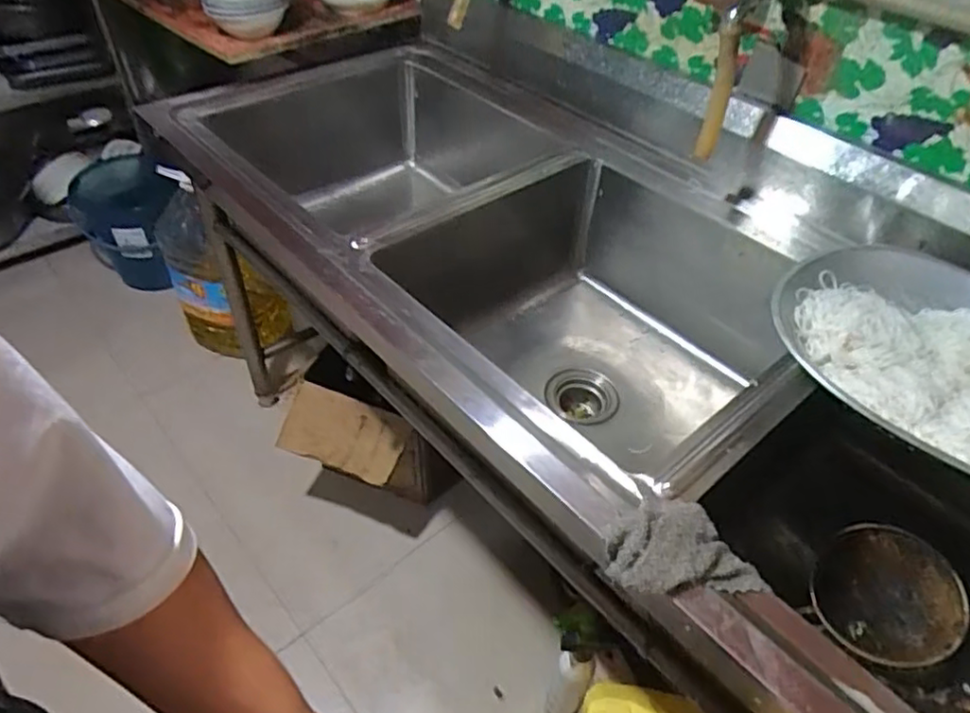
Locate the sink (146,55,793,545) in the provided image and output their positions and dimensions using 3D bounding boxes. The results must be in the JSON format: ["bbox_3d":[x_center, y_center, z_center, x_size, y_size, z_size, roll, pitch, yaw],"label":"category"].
[{"bbox_3d":[-0.034,-0.187,1.095,0.616,0.281,1.149,-31,54,-29],"label":"sink"}]

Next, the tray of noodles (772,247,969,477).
[{"bbox_3d":[0.493,0.002,0.677,0.361,0.047,0.337,13,46,10],"label":"tray of noodles"}]

